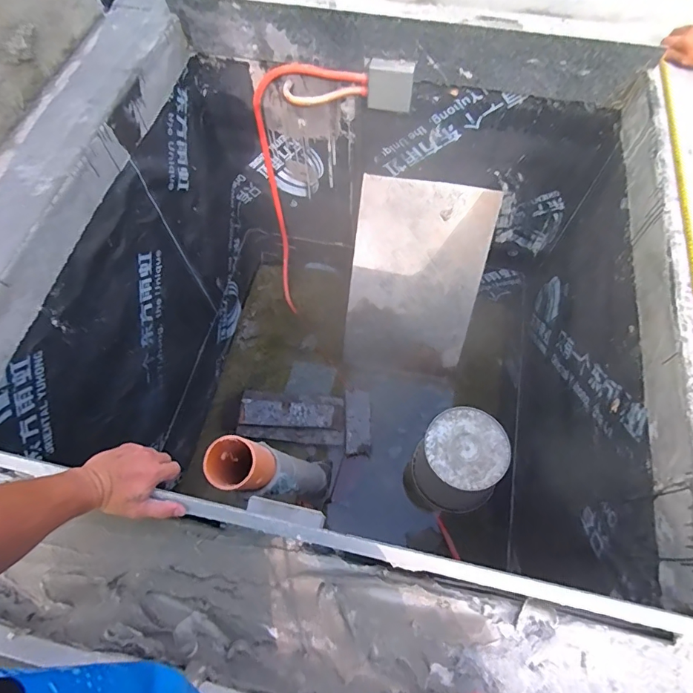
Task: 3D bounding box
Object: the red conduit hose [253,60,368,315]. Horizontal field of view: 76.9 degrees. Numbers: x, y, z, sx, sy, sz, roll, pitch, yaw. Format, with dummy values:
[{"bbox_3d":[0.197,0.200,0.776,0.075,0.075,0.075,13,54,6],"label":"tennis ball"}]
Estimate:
[{"bbox_3d":[-0.163,-0.556,1.632,0.350,1.021,0.271,-28,67,-12],"label":"red conduit hose"}]

